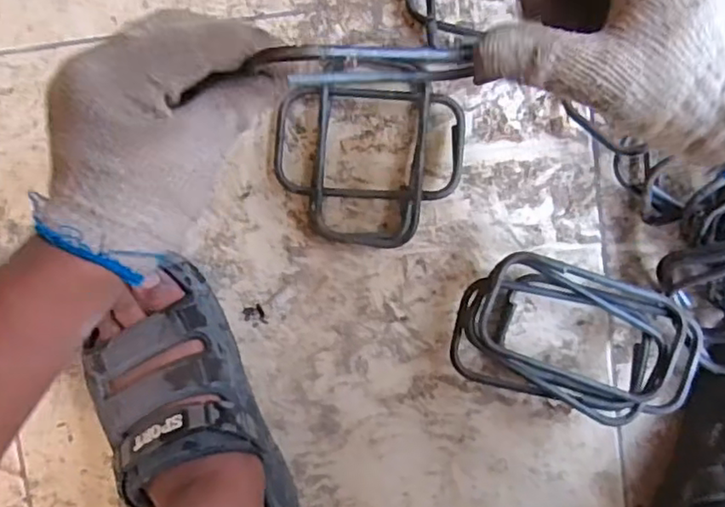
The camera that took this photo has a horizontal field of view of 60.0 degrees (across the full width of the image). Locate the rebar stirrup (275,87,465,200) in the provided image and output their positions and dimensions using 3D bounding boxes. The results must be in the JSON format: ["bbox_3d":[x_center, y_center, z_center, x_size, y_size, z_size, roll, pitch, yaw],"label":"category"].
[{"bbox_3d":[0.005,-0.084,0.488,0.146,0.016,0.082,4,98,4],"label":"rebar stirrup"}]

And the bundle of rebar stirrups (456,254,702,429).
[{"bbox_3d":[0.164,0.069,0.490,0.178,0.048,0.112,18,97,-1],"label":"bundle of rebar stirrups"}]

